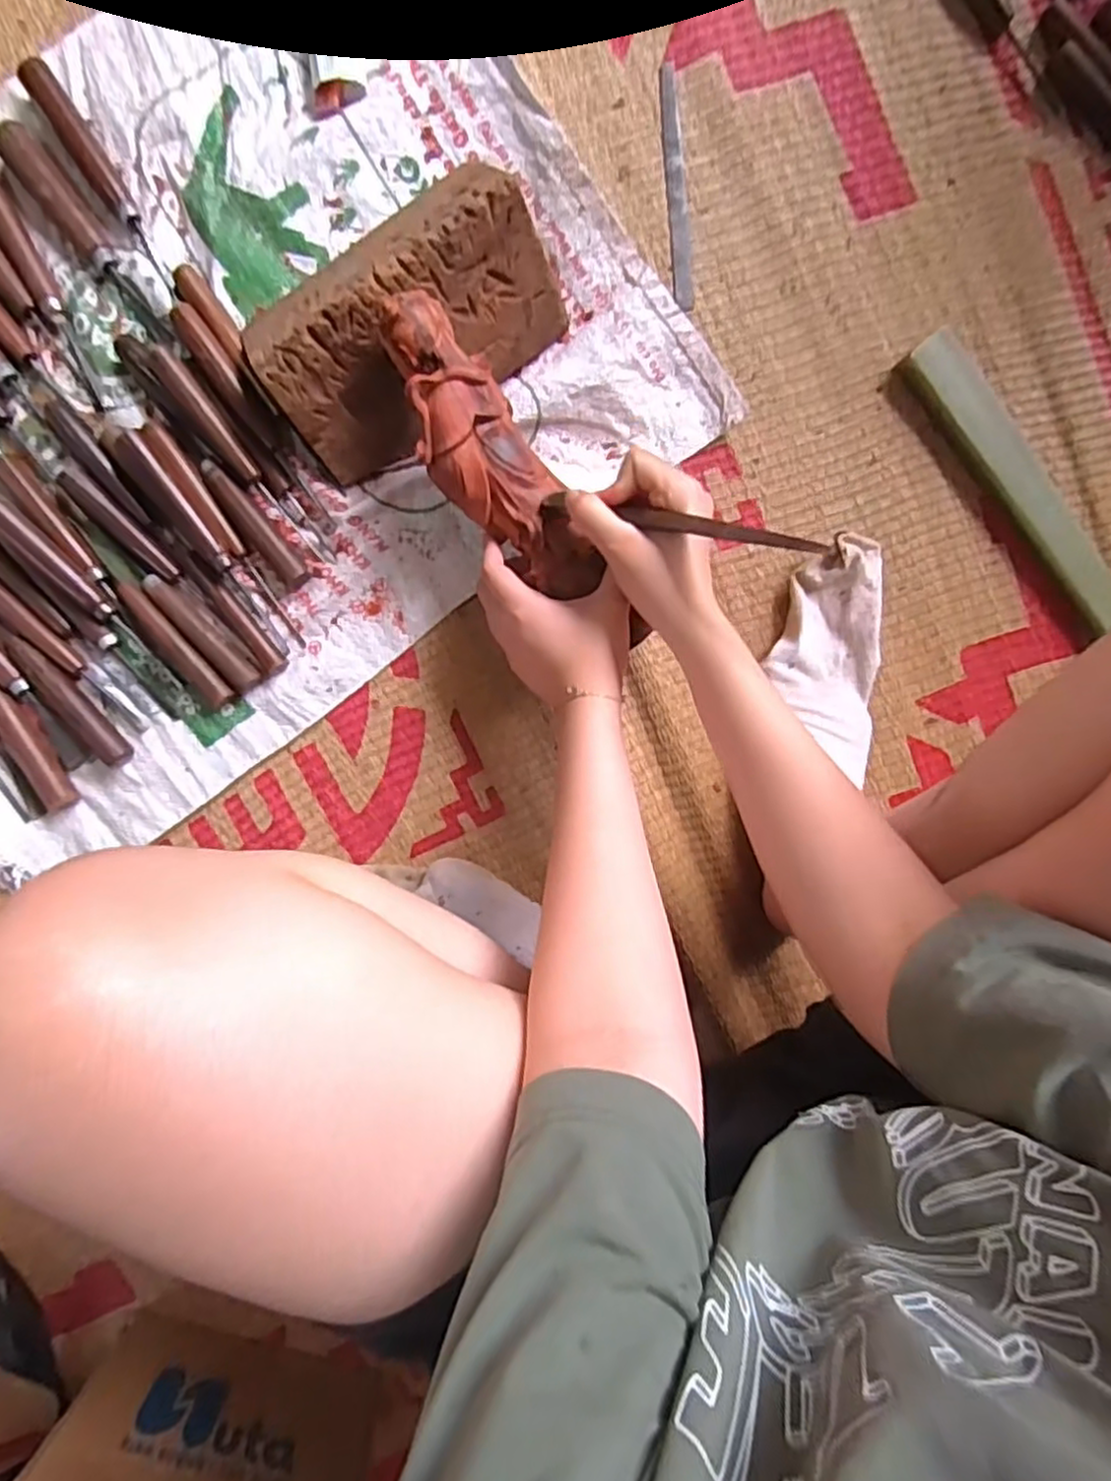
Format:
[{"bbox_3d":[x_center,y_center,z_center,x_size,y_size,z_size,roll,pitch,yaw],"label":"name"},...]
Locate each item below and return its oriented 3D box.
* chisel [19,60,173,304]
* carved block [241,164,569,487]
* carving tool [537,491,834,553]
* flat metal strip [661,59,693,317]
[{"bbox_3d":[-0.315,-0.395,0.499,0.022,0.018,0.160,-35,96,3],"label":"chisel"},{"bbox_3d":[-0.106,-0.293,0.491,0.210,0.067,0.133,-31,96,3],"label":"carved block"},{"bbox_3d":[0.062,-0.124,0.407,0.196,0.012,0.013,24,98,39],"label":"carving tool"},{"bbox_3d":[0.089,-0.404,0.521,0.015,0.008,0.161,-5,97,-1],"label":"flat metal strip"}]

